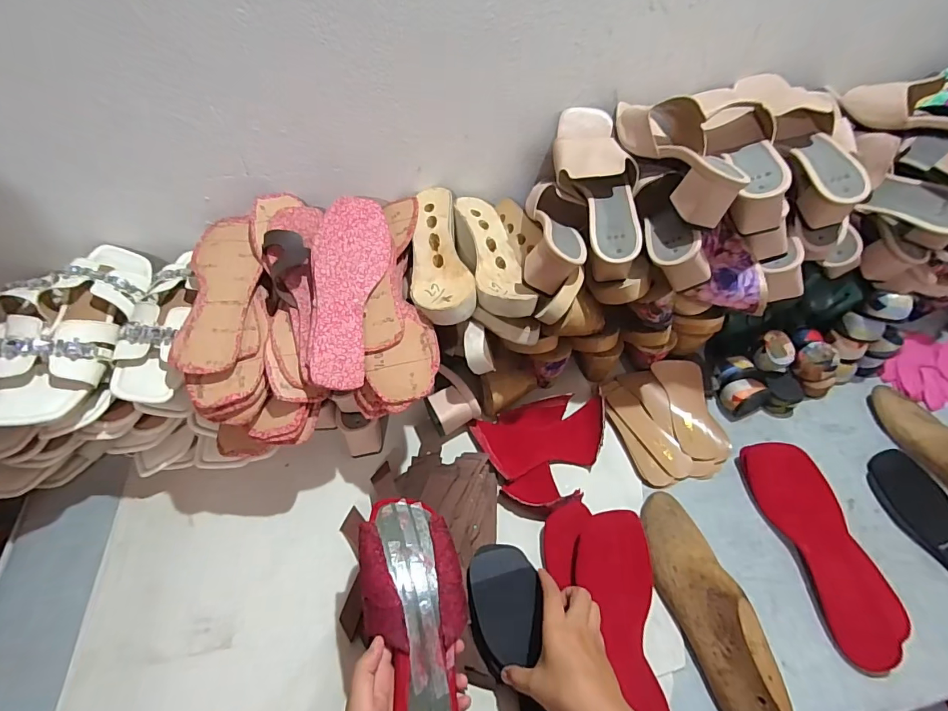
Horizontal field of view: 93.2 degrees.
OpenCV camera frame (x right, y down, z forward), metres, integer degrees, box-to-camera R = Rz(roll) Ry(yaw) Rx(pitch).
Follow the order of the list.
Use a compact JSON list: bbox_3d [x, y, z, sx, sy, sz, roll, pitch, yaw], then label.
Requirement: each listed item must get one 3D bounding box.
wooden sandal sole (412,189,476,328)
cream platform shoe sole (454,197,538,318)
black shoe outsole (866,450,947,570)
[{"bbox_3d":[-0.045,-0.134,0.594,0.082,0.051,0.230,-5,51,-5],"label":"wooden sandal sole"},{"bbox_3d":[0.024,-0.133,0.602,0.070,0.042,0.224,-9,51,-9],"label":"cream platform shoe sole"},{"bbox_3d":[0.589,0.218,0.563,0.087,0.009,0.215,-5,51,-6],"label":"black shoe outsole"}]

